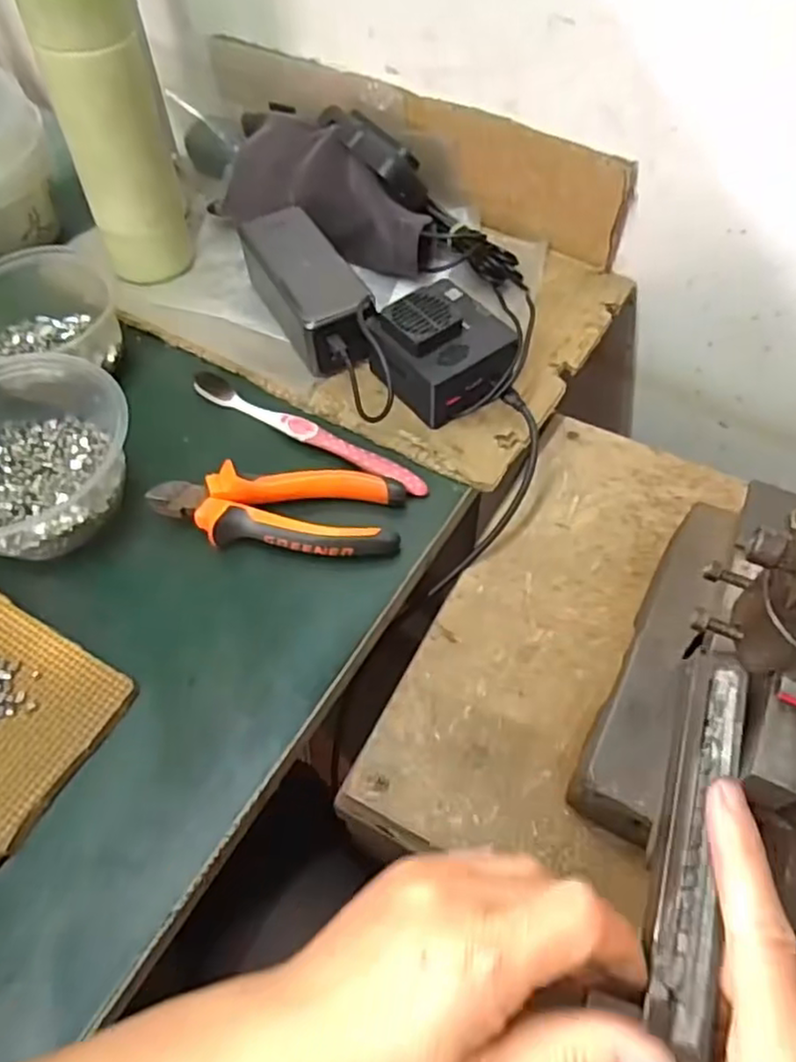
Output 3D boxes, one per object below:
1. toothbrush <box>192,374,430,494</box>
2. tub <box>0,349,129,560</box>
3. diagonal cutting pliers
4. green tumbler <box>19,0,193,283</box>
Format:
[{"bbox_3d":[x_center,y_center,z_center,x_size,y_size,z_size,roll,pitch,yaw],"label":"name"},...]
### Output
[{"bbox_3d":[-0.061,-0.067,0.465,0.182,0.015,0.015,29,62,13],"label":"toothbrush"},{"bbox_3d":[-0.234,-0.055,0.431,0.131,0.061,0.144,2,59,-3],"label":"tub"},{"bbox_3d":[-0.074,-0.011,0.428,0.151,0.028,0.053,5,59,-1],"label":"diagonal cutting pliers"},{"bbox_3d":[-0.200,-0.272,0.479,0.077,0.195,0.070,-9,60,-9],"label":"green tumbler"}]

